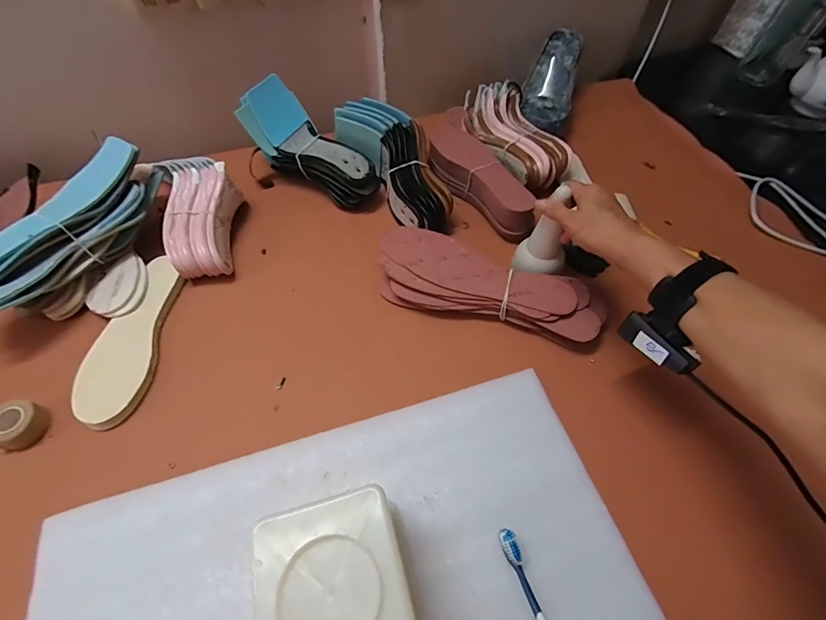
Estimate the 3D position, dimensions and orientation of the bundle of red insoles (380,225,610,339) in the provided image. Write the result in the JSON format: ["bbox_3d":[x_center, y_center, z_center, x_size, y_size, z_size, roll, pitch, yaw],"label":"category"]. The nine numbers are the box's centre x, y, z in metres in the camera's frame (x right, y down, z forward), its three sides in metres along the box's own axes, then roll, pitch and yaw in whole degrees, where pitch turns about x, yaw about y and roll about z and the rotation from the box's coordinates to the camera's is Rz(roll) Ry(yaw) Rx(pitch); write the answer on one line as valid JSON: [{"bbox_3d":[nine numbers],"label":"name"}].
[{"bbox_3d":[0.097,-0.027,0.543,0.308,0.039,0.120,19,57,12],"label":"bundle of red insoles"}]

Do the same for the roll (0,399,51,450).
[{"bbox_3d":[-0.438,0.126,0.451,0.051,0.029,0.049,0,55,0],"label":"roll"}]

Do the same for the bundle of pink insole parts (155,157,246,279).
[{"bbox_3d":[-0.304,-0.134,0.594,0.096,0.078,0.184,-10,55,-7],"label":"bundle of pink insole parts"}]

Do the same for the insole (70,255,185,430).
[{"bbox_3d":[-0.353,0.029,0.511,0.075,0.024,0.232,1,55,0],"label":"insole"}]

